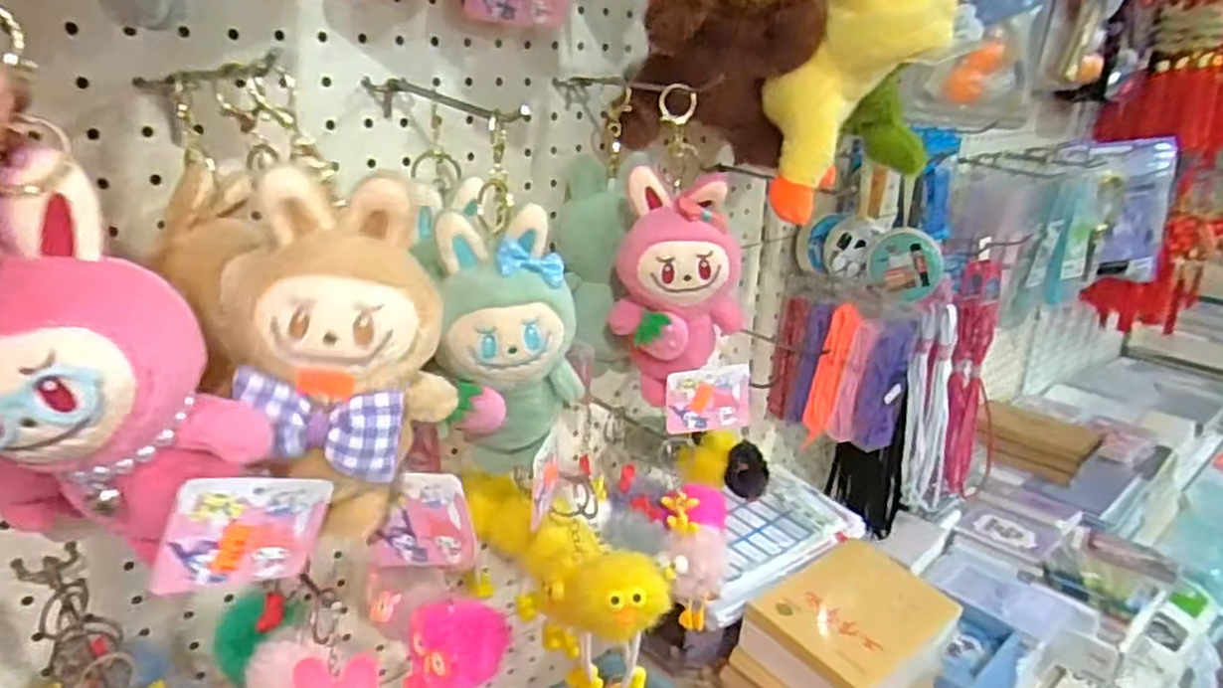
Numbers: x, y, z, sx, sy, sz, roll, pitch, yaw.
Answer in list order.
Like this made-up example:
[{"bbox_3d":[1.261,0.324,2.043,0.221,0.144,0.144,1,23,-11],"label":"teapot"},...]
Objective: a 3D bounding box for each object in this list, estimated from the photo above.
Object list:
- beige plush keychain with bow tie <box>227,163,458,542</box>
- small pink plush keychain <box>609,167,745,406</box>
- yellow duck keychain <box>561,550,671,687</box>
[{"bbox_3d":[-0.114,0.007,0.334,0.081,0.146,0.052,-8,22,-23],"label":"beige plush keychain with bow tie"},{"bbox_3d":[0.045,-0.036,0.539,0.081,0.152,0.053,5,20,11],"label":"small pink plush keychain"},{"bbox_3d":[-0.002,0.190,0.513,0.071,0.125,0.061,0,20,-3],"label":"yellow duck keychain"}]

